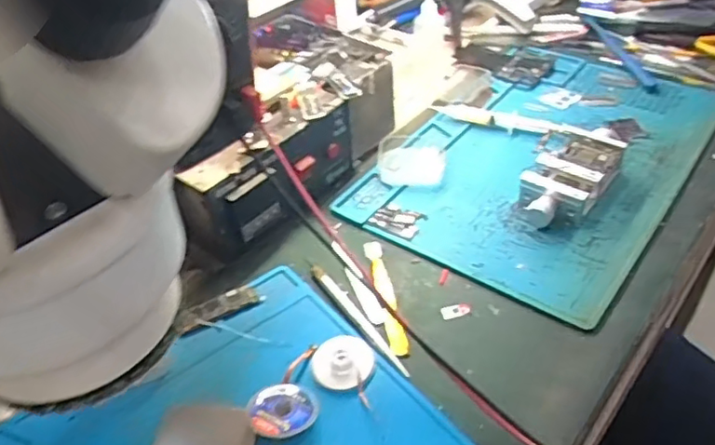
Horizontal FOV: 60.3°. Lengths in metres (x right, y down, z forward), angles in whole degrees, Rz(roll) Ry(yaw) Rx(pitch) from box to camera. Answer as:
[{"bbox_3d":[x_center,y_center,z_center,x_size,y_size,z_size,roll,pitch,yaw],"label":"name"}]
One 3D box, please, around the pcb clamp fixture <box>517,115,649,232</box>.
[{"bbox_3d":[0.207,-0.061,0.566,0.063,0.034,0.186,24,49,28],"label":"pcb clamp fixture"}]

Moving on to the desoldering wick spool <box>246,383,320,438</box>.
[{"bbox_3d":[-0.048,0.123,0.402,0.045,0.014,0.043,-3,42,2],"label":"desoldering wick spool"}]

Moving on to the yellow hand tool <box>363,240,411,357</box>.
[{"bbox_3d":[0.022,0.056,0.484,0.015,0.013,0.121,-9,42,-5],"label":"yellow hand tool"}]

